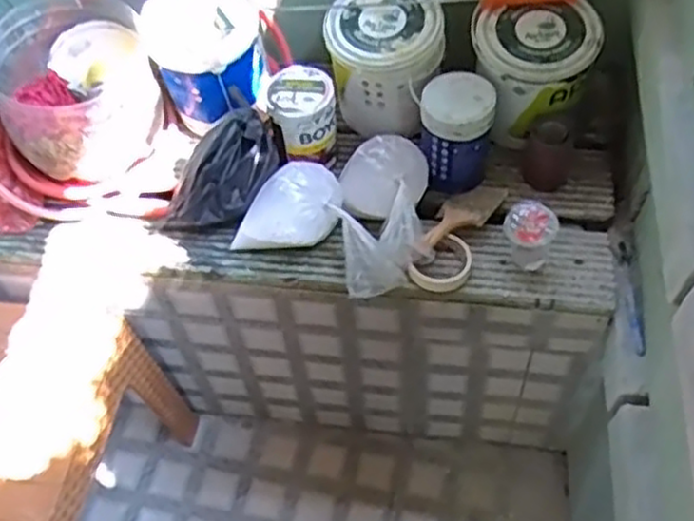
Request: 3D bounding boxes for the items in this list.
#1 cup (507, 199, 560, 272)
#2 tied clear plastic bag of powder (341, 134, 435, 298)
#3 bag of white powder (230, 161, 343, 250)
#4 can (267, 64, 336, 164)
[{"bbox_3d":[0.262,-0.034,1.074,0.072,0.096,0.064,10,55,10],"label":"cup"},{"bbox_3d":[0.057,-0.069,1.095,0.134,0.101,0.215,-3,54,1],"label":"tied clear plastic bag of powder"},{"bbox_3d":[-0.093,-0.079,1.112,0.172,0.093,0.090,-11,54,-5],"label":"bag of white powder"},{"bbox_3d":[-0.071,-0.228,1.160,0.098,0.111,0.090,-2,54,2],"label":"can"}]

